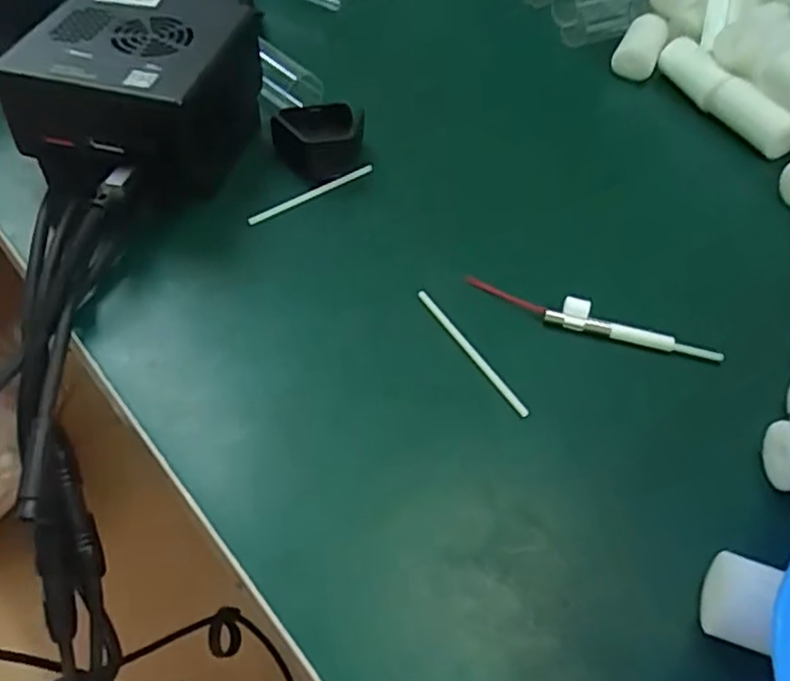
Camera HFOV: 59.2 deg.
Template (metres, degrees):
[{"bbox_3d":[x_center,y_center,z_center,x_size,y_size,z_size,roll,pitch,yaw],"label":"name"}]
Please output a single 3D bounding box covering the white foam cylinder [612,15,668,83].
[{"bbox_3d":[0.129,-0.154,0.362,0.020,0.019,0.037,24,52,15],"label":"white foam cylinder"}]

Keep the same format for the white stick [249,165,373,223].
[{"bbox_3d":[-0.033,-0.060,0.283,0.060,0.004,0.004,-31,59,-27],"label":"white stick"}]

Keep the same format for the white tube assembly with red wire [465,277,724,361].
[{"bbox_3d":[0.068,-0.007,0.245,0.090,0.009,0.009,17,51,10],"label":"white tube assembly with red wire"}]

